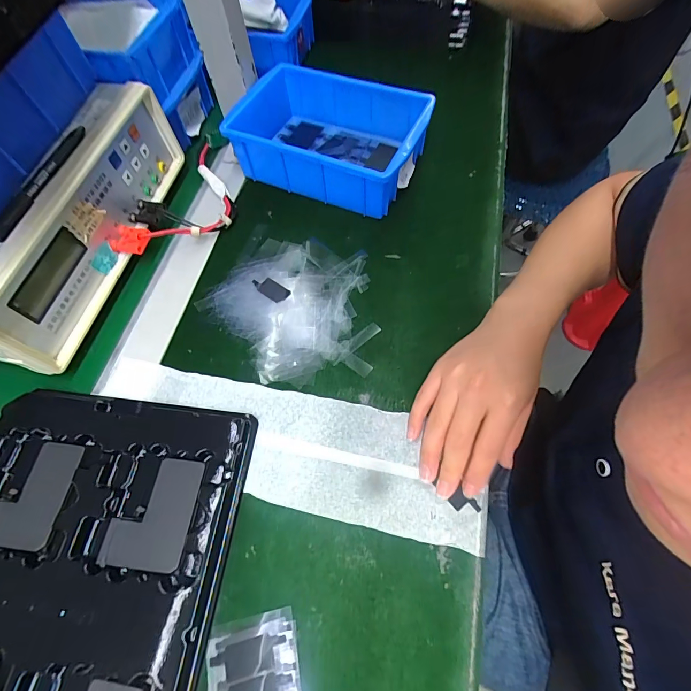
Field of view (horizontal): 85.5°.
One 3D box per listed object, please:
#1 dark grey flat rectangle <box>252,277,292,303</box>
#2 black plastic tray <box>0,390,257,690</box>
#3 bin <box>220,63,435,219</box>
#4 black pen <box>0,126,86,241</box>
[{"bbox_3d":[-0.074,-0.058,0.372,0.040,0.004,0.019,33,70,17],"label":"dark grey flat rectangle"},{"bbox_3d":[-0.195,0.176,0.256,0.206,0.015,0.285,7,65,5],"label":"black plastic tray"},{"bbox_3d":[-0.018,-0.231,0.421,0.193,0.070,0.127,22,67,13],"label":"bin"},{"bbox_3d":[-0.253,-0.133,0.306,0.009,0.013,0.131,15,66,10],"label":"black pen"}]

